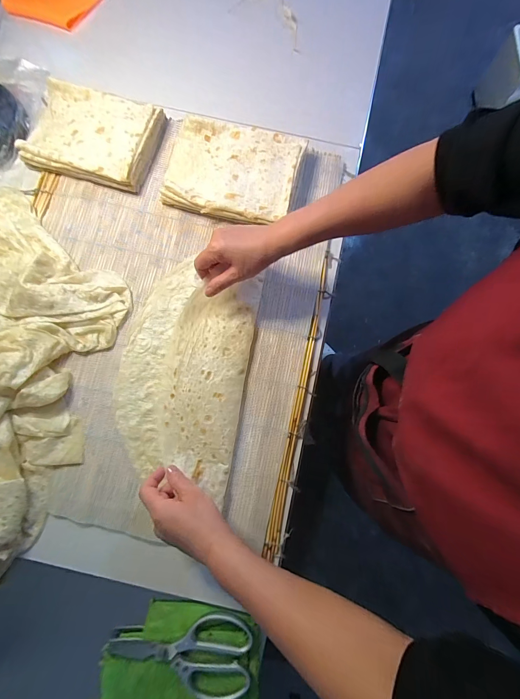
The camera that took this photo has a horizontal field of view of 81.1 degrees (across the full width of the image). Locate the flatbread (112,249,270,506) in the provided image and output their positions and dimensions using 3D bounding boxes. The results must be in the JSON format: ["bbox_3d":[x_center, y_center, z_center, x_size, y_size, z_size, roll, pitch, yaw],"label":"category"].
[{"bbox_3d":[-0.120,0.029,0.481,0.195,0.029,0.335,10,80,1],"label":"flatbread"}]

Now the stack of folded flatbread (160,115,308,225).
[{"bbox_3d":[-0.054,-0.309,0.531,0.240,0.044,0.172,11,80,1],"label":"stack of folded flatbread"}]

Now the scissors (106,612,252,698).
[{"bbox_3d":[-0.111,0.438,0.420,0.199,0.012,0.101,-5,80,-2],"label":"scissors"}]

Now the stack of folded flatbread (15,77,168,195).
[{"bbox_3d":[-0.304,-0.382,0.541,0.230,0.043,0.162,15,80,2],"label":"stack of folded flatbread"}]

